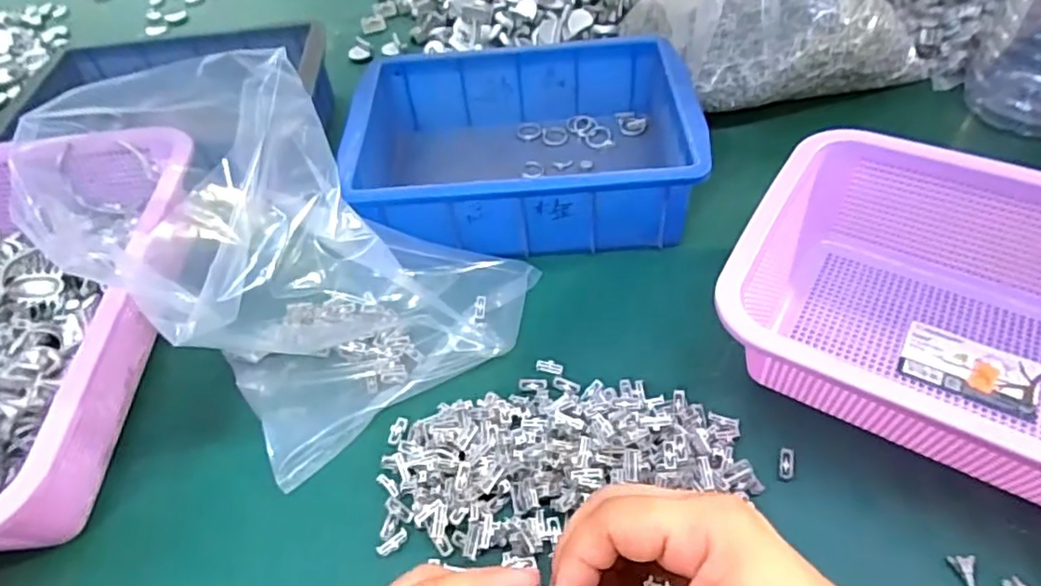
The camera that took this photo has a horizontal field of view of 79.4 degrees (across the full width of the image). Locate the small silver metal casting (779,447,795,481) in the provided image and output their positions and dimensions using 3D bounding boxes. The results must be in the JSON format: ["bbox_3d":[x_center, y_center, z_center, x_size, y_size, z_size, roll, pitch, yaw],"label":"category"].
[{"bbox_3d":[0.141,0.091,0.333,0.007,0.004,0.017,8,68,11],"label":"small silver metal casting"}]

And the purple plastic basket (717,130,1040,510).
[{"bbox_3d":[0.252,0.019,0.331,0.259,0.080,0.192,25,56,23],"label":"purple plastic basket"}]

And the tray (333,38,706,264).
[{"bbox_3d":[0.002,-0.109,0.470,0.235,0.070,0.173,-2,50,3],"label":"tray"}]

